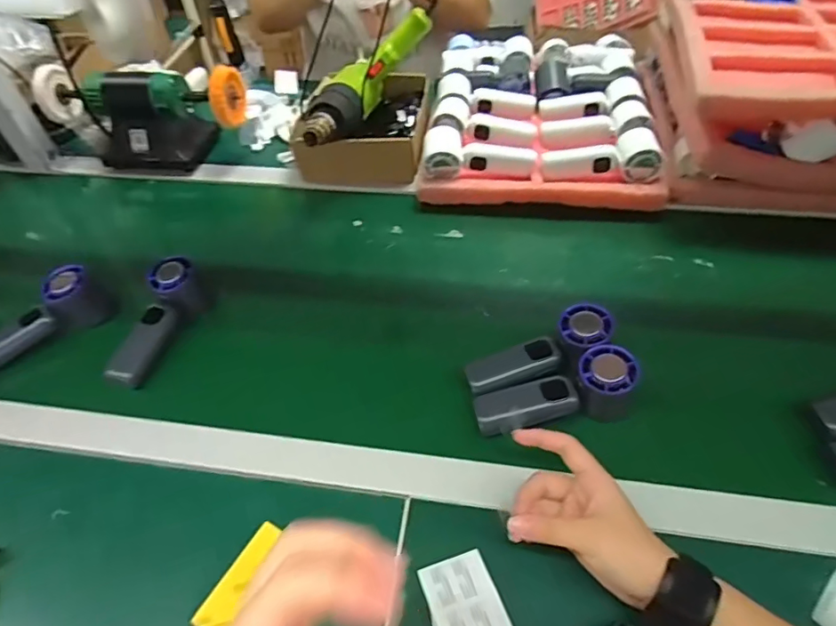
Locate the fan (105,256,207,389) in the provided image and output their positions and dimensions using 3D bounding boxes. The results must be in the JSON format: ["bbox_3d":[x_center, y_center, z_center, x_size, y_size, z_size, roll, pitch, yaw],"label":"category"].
[{"bbox_3d":[-0.296,0.013,0.582,0.046,0.052,0.152,12,64,14],"label":"fan"}]

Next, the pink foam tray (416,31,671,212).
[{"bbox_3d":[0.193,-0.307,0.795,0.348,0.075,0.373,4,48,8],"label":"pink foam tray"}]

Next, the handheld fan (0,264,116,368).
[{"bbox_3d":[-0.430,0.012,0.581,0.050,0.059,0.146,28,55,26],"label":"handheld fan"}]

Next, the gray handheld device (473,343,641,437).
[{"bbox_3d":[0.135,0.088,0.498,0.153,0.064,0.053,-17,48,5],"label":"gray handheld device"}]

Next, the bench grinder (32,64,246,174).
[{"bbox_3d":[-0.415,-0.304,0.801,0.298,0.142,0.104,7,49,10],"label":"bench grinder"}]

